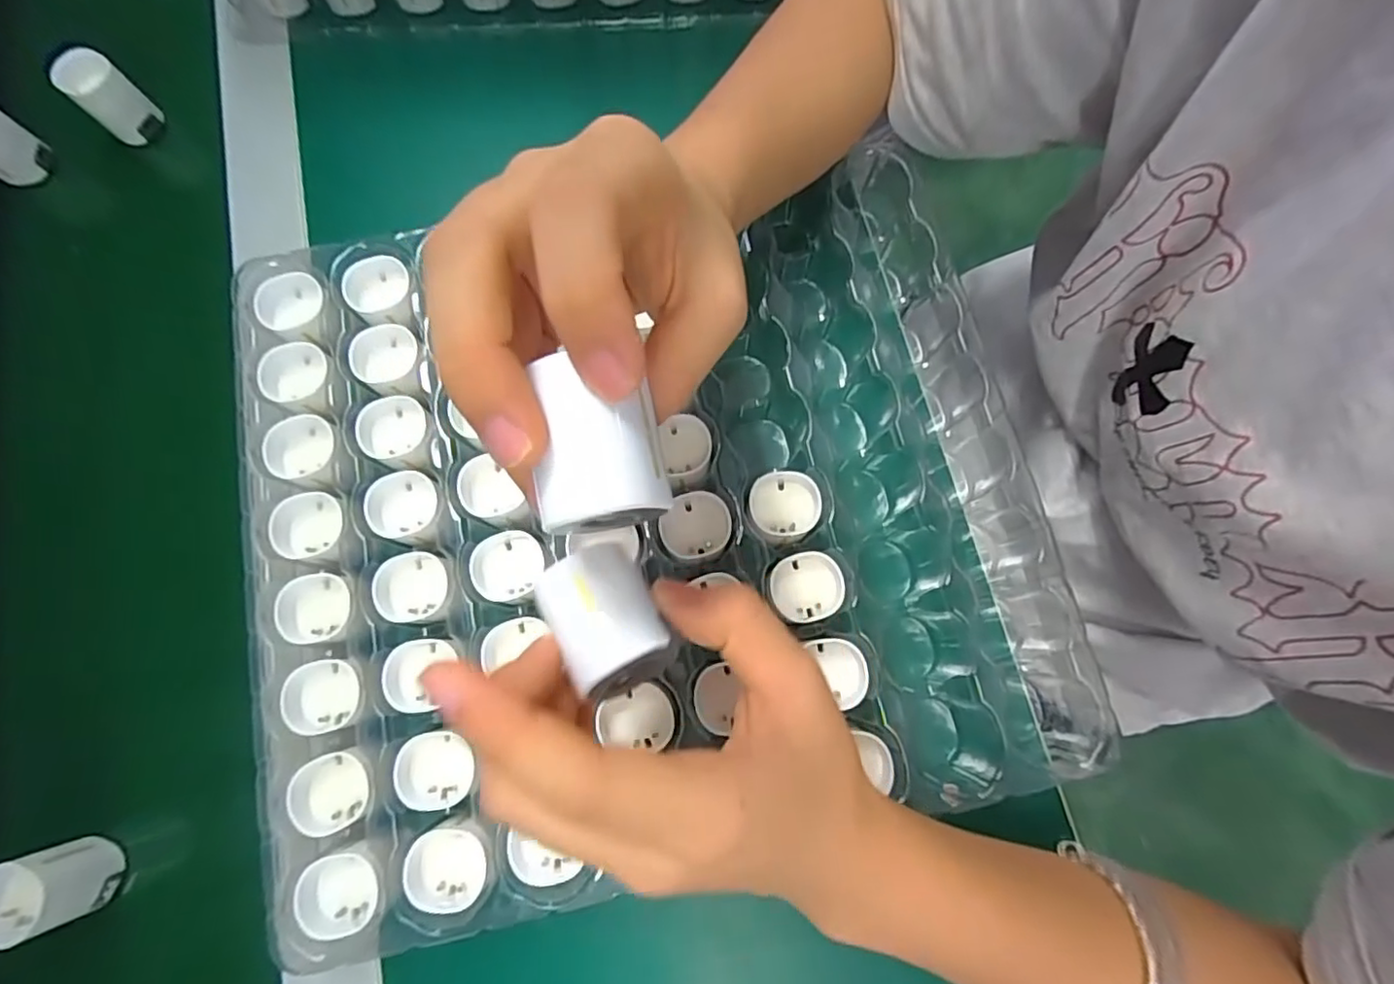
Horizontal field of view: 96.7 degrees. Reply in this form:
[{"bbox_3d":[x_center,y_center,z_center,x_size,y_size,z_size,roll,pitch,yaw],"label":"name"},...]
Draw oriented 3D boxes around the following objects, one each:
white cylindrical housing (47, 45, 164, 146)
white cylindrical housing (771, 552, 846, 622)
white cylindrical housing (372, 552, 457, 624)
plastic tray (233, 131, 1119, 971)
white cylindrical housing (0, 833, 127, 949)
[{"bbox_3d":[-0.325,-0.218,0.345,0.033,0.038,0.029,39,79,9],"label":"white cylindrical housing"},{"bbox_3d":[0.047,0.041,0.266,0.028,0.013,0.028,0,76,0],"label":"white cylindrical housing"},{"bbox_3d":[-0.122,0.042,0.267,0.027,0.019,0.029,0,76,0],"label":"white cylindrical housing"},{"bbox_3d":[-0.012,0.004,0.286,0.352,0.054,0.289,-13,76,-3],"label":"plastic tray"},{"bbox_3d":[-0.271,0.165,0.259,0.032,0.033,0.031,0,76,0],"label":"white cylindrical housing"}]

